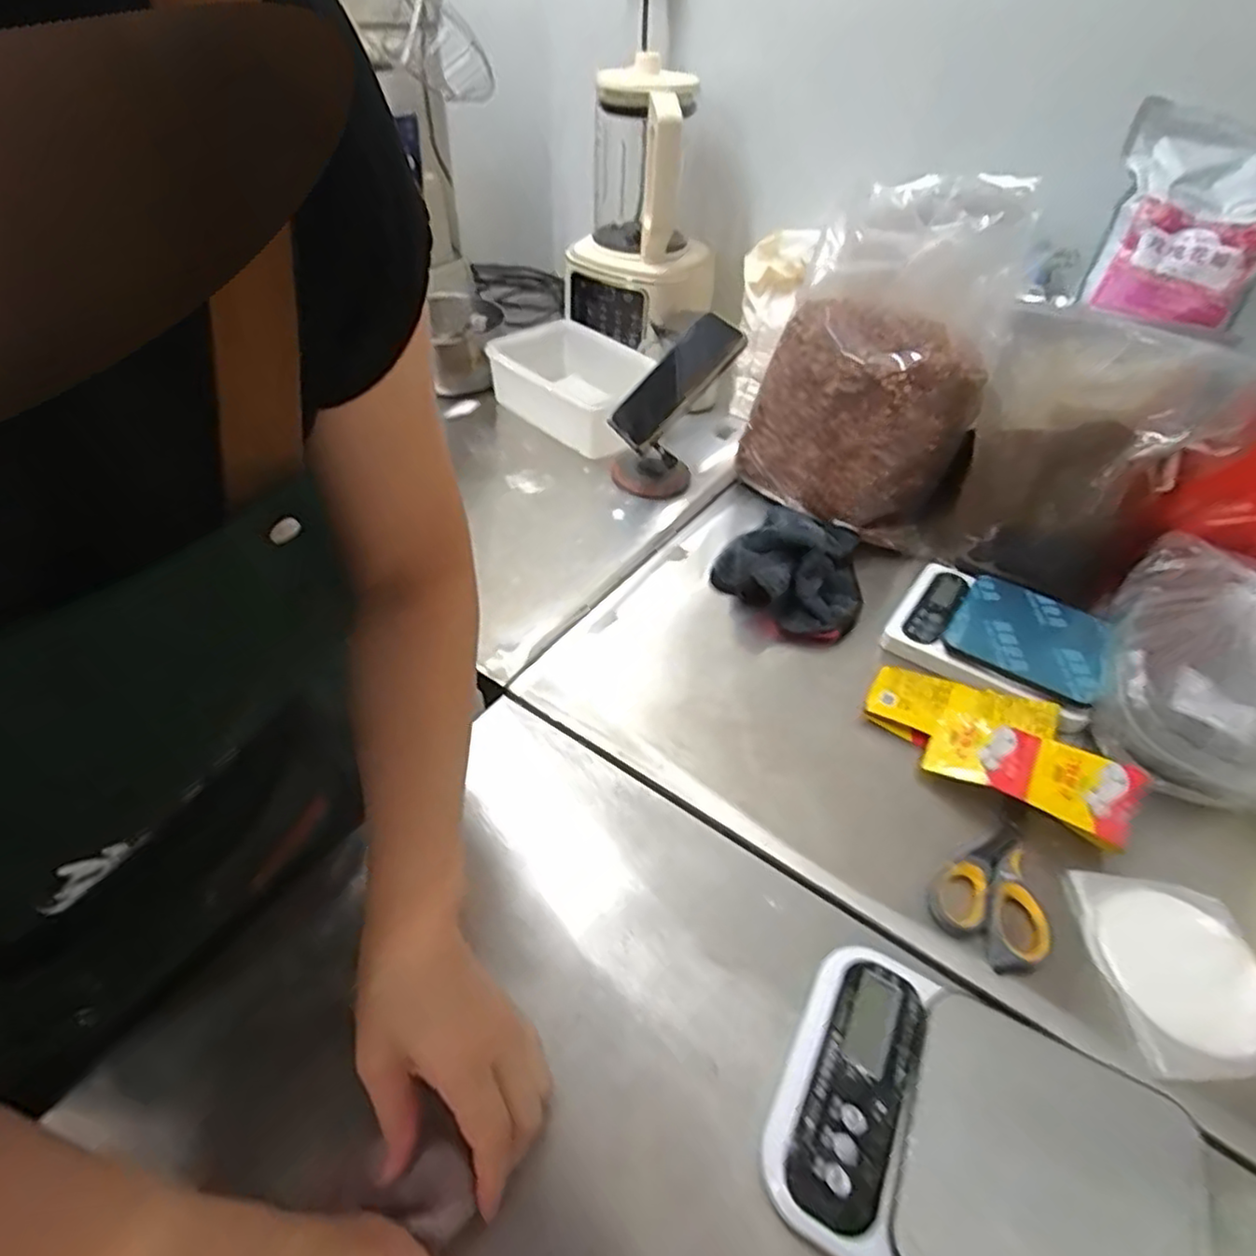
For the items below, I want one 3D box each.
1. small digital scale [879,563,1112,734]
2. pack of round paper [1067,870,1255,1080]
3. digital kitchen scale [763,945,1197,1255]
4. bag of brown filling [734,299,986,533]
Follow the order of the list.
[{"bbox_3d":[0.337,0.000,0.610,0.168,0.033,0.138,29,51,23],"label":"small digital scale"},{"bbox_3d":[0.350,0.213,0.422,0.095,0.013,0.119,4,46,1],"label":"pack of round paper"},{"bbox_3d":[0.177,0.271,0.346,0.188,0.037,0.146,25,50,20],"label":"digital kitchen scale"},{"bbox_3d":[0.239,-0.220,0.711,0.135,0.187,0.198,-30,54,-28],"label":"bag of brown filling"}]

